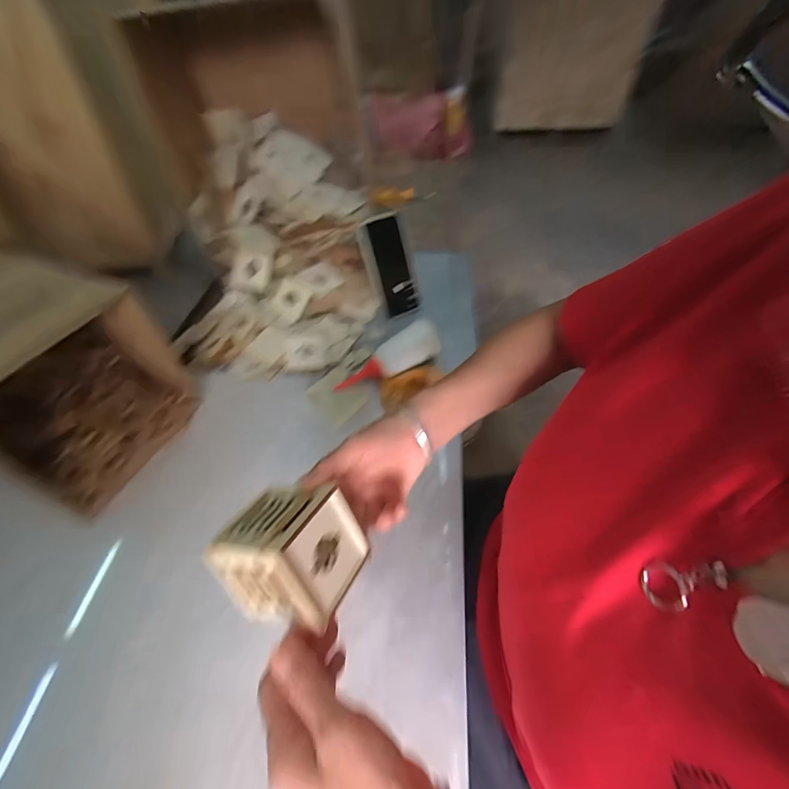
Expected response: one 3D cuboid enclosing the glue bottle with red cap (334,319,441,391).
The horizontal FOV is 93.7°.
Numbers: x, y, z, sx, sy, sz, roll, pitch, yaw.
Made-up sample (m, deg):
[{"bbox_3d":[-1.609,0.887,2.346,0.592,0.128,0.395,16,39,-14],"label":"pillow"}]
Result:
[{"bbox_3d":[-0.012,-0.053,0.578,0.181,0.039,0.053,-31,57,-7],"label":"glue bottle with red cap"}]

